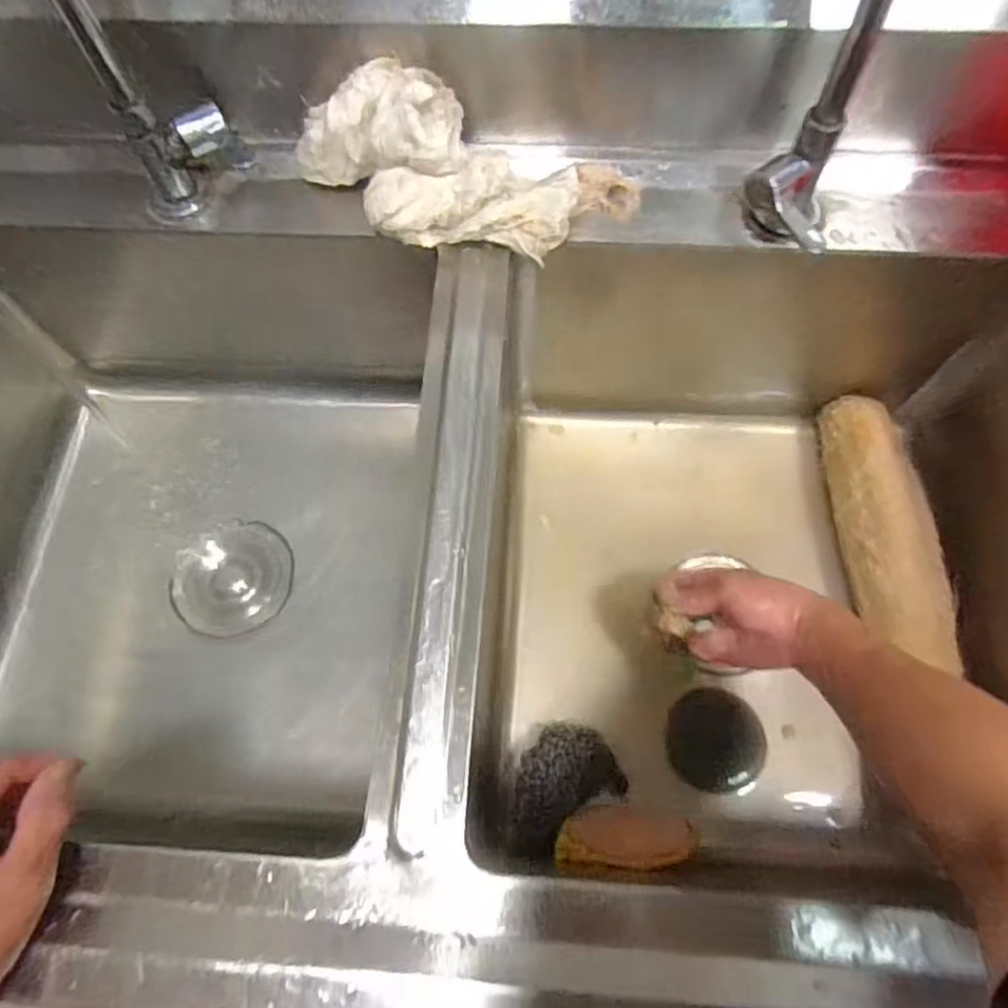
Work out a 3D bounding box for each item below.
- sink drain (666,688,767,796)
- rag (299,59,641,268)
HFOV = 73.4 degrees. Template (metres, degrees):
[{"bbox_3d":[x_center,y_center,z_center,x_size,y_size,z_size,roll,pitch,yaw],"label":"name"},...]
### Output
[{"bbox_3d":[0.178,0.198,0.568,0.078,0.008,0.081,1,68,2],"label":"sink drain"},{"bbox_3d":[-0.026,-0.226,0.468,0.246,0.084,0.089,14,68,-7],"label":"rag"}]

